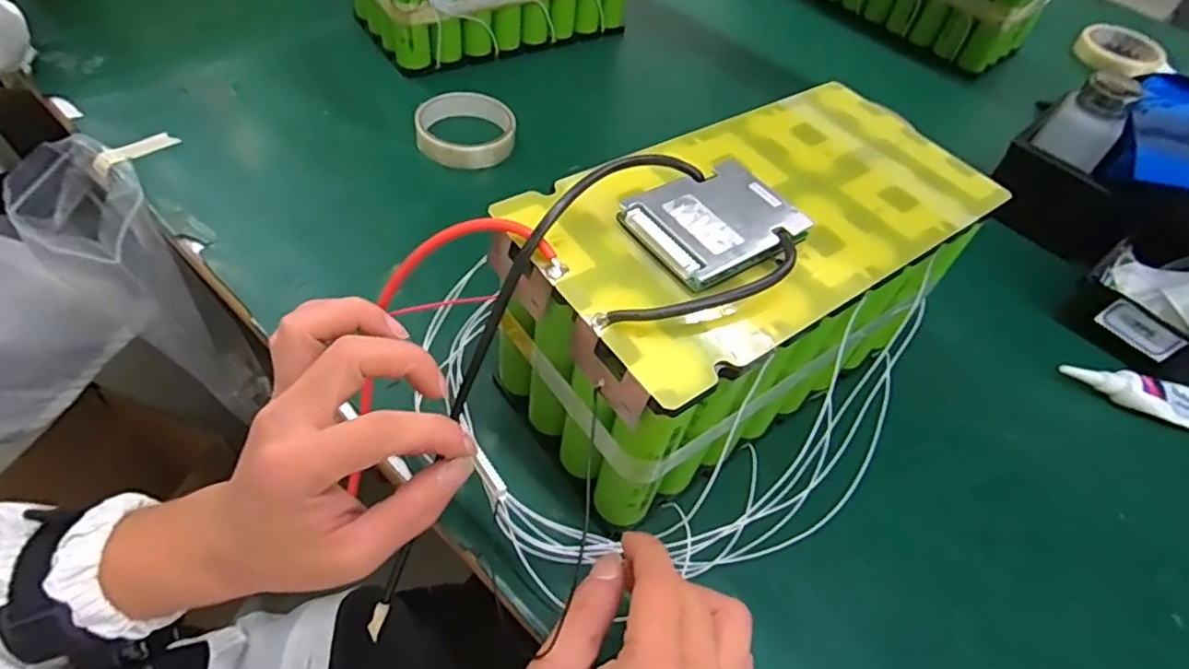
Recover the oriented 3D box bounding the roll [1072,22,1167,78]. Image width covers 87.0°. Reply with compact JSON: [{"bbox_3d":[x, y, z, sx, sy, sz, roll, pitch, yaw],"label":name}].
[{"bbox_3d":[0.683,-0.368,0.817,0.107,0.028,0.096,-32,63,-27],"label":"roll"}]

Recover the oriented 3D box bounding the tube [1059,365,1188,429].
[{"bbox_3d":[0.415,0.046,0.455,0.143,0.015,0.033,19,53,7],"label":"tube"}]

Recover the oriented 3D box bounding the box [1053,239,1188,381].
[{"bbox_3d":[0.459,-0.032,0.481,0.139,0.074,0.116,-27,61,-25],"label":"box"}]

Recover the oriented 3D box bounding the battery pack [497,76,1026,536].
[{"bbox_3d":[0.089,-0.036,0.375,0.276,0.139,0.140,-34,63,-24],"label":"battery pack"}]

